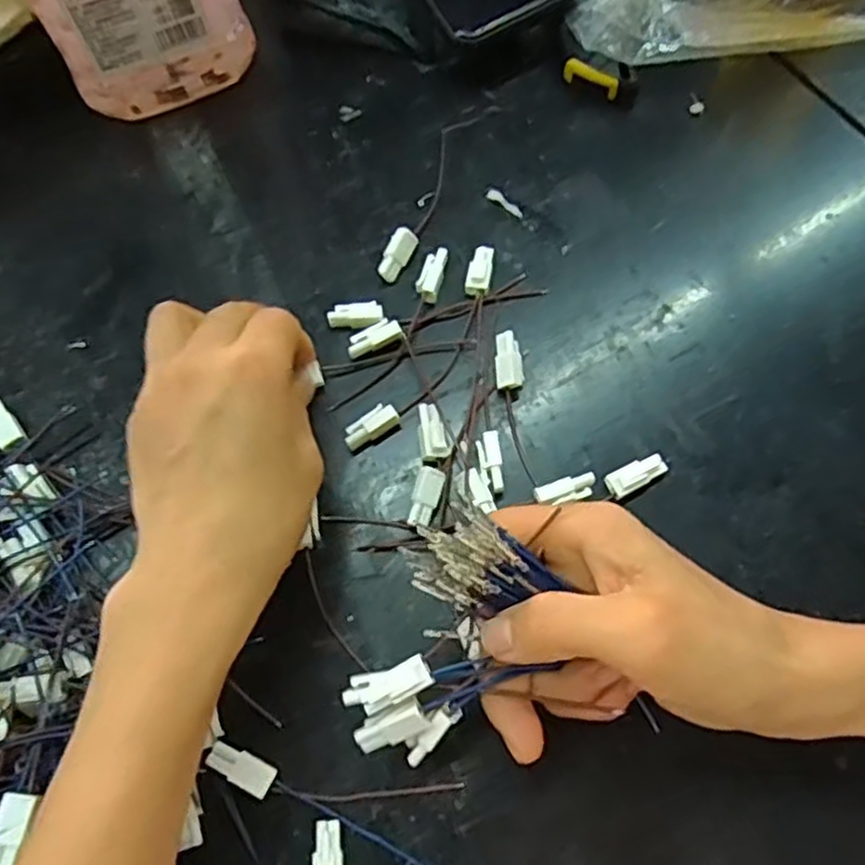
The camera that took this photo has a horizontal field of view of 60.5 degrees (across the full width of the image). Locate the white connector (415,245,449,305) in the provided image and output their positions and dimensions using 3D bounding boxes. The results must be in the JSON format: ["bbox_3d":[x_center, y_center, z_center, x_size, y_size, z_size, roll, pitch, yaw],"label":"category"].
[{"bbox_3d":[0.000,-0.075,0.350,0.011,0.010,0.028,12,70,7],"label":"white connector"}]

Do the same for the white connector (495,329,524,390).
[{"bbox_3d":[0.034,-0.031,0.331,0.012,0.012,0.025,-4,69,1],"label":"white connector"}]

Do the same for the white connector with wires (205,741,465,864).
[{"bbox_3d":[-0.035,0.133,0.270,0.089,0.010,0.032,14,70,7],"label":"white connector with wires"}]

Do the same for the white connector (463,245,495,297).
[{"bbox_3d":[0.023,-0.076,0.351,0.011,0.009,0.026,12,70,6],"label":"white connector"}]

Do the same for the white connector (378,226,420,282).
[{"bbox_3d":[-0.017,-0.085,0.354,0.011,0.006,0.026,27,86,12],"label":"white connector"}]

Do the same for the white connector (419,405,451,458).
[{"bbox_3d":[0.000,0.000,0.321,0.012,0.010,0.025,-11,69,-2],"label":"white connector"}]

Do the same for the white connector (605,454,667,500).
[{"bbox_3d":[0.086,0.019,0.311,0.025,0.008,0.011,-24,70,-7],"label":"white connector"}]

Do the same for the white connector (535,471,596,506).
[{"bbox_3d":[0.055,0.025,0.309,0.025,0.012,0.009,-15,69,-4],"label":"white connector"}]

